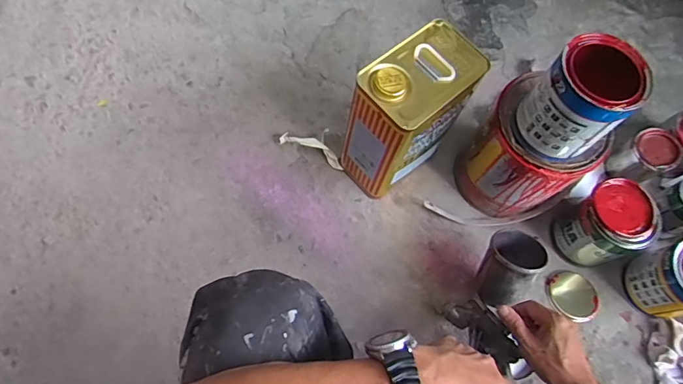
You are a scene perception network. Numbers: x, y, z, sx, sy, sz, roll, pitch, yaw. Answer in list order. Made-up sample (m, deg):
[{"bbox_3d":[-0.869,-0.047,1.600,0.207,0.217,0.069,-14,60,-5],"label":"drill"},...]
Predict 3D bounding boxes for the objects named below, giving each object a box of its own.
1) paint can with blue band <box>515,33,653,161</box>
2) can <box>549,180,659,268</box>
[{"bbox_3d":[0.298,-0.113,0.576,0.111,0.135,0.104,0,70,-1],"label":"paint can with blue band"},{"bbox_3d":[0.423,0.055,0.752,0.112,0.130,0.108,-32,75,-8],"label":"can"}]

